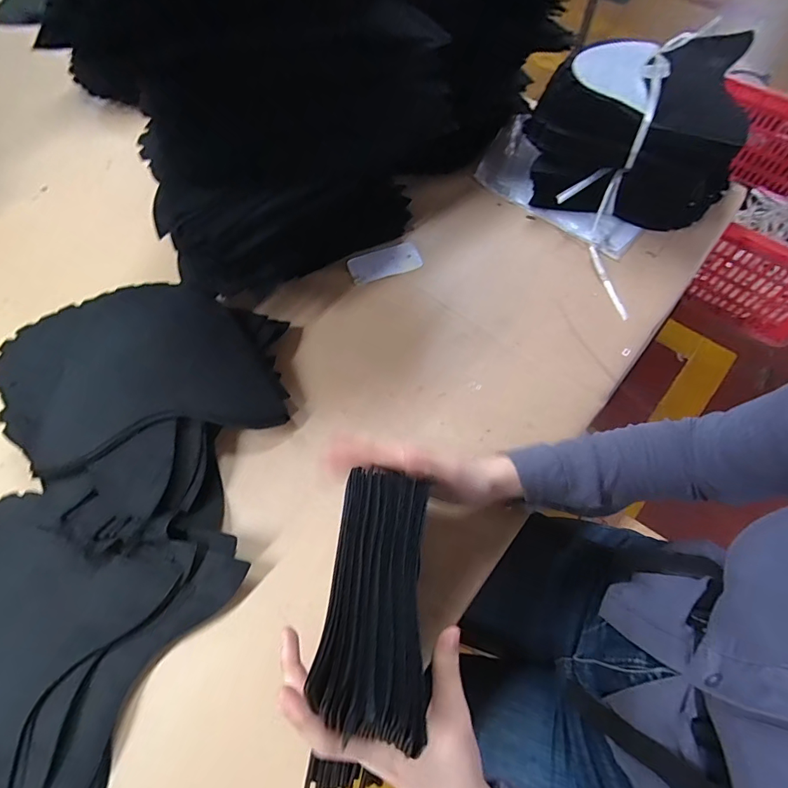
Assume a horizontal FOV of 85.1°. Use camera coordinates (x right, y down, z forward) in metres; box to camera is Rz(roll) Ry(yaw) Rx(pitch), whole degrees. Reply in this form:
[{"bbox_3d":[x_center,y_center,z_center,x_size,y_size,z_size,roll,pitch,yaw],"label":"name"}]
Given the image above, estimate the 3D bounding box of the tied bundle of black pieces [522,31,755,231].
[{"bbox_3d":[0.339,-0.368,0.615,0.271,0.173,0.239,21,68,11],"label":"tied bundle of black pieces"}]

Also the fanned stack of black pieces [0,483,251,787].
[{"bbox_3d":[-0.357,0.238,0.418,0.318,0.048,0.310,20,67,10],"label":"fanned stack of black pieces"}]

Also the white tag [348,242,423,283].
[{"bbox_3d":[-0.013,-0.193,0.633,0.101,0.010,0.053,-19,70,-8],"label":"white tag"}]

